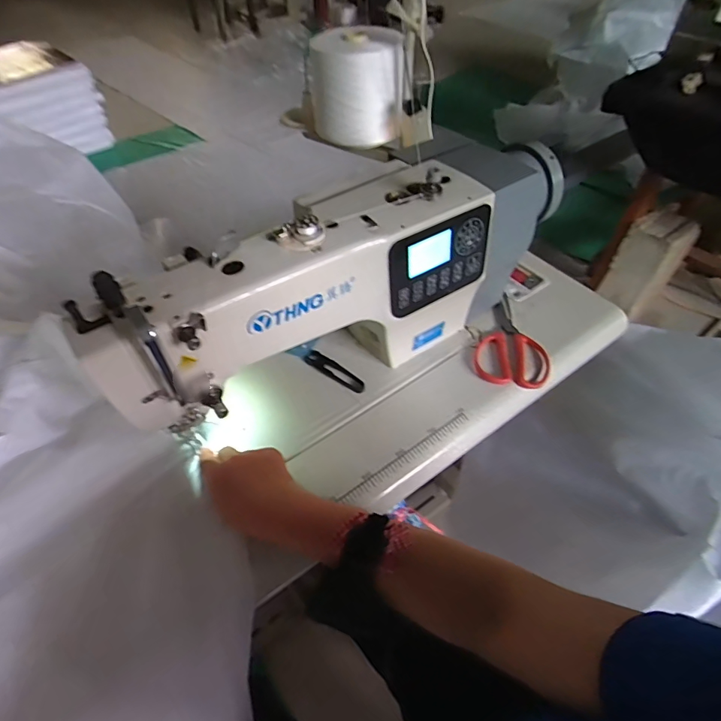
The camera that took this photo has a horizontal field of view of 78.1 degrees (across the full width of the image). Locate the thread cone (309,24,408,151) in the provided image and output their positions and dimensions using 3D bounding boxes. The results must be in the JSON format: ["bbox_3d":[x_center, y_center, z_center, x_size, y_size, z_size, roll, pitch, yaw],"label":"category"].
[{"bbox_3d":[-0.007,-0.498,0.810,0.164,0.154,0.124,-3,51,-2],"label":"thread cone"}]

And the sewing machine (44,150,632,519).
[{"bbox_3d":[0.061,-0.052,0.546,0.640,0.247,0.270,-28,56,-20],"label":"sewing machine"}]

